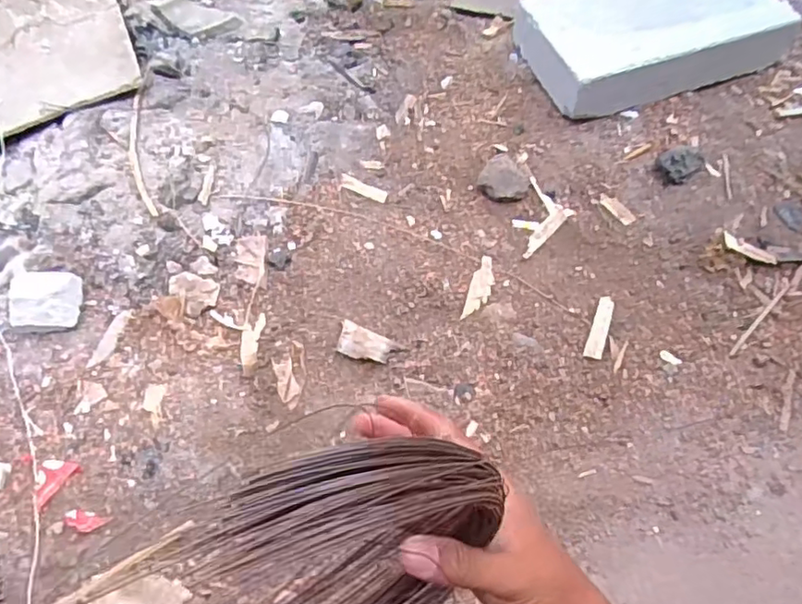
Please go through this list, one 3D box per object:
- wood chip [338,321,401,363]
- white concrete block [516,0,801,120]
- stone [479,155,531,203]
[{"bbox_3d":[-0.039,0.050,0.709,0.065,0.008,0.039,28,56,-8],"label":"wood chip"},{"bbox_3d":[0.354,-0.383,0.882,0.330,0.086,0.208,-15,56,-6],"label":"white concrete block"},{"bbox_3d":[0.135,-0.158,0.804,0.063,0.029,0.059,-2,56,3],"label":"stone"}]

